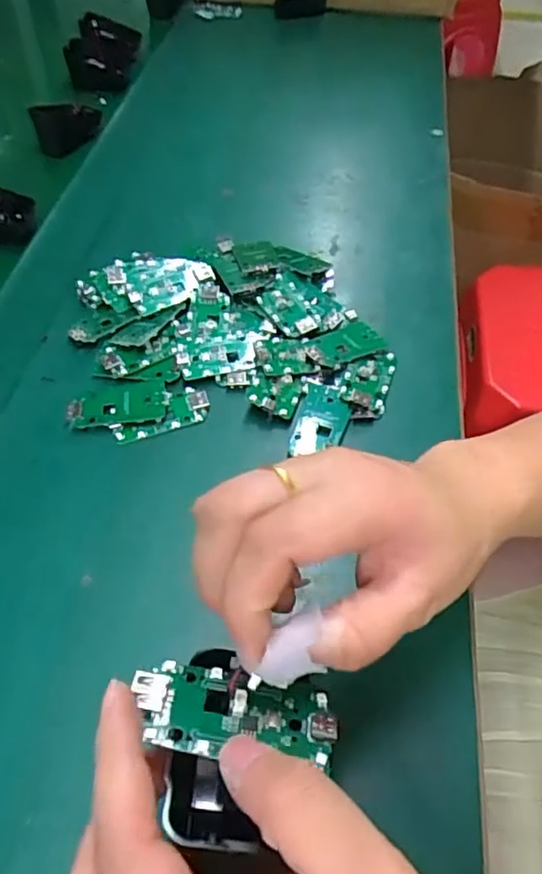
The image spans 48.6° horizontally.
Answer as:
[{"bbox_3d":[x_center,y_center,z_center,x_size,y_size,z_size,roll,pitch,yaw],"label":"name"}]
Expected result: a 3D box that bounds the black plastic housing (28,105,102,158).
[{"bbox_3d":[-0.202,-0.312,0.605,0.066,0.047,0.026,-25,57,-20],"label":"black plastic housing"}]

